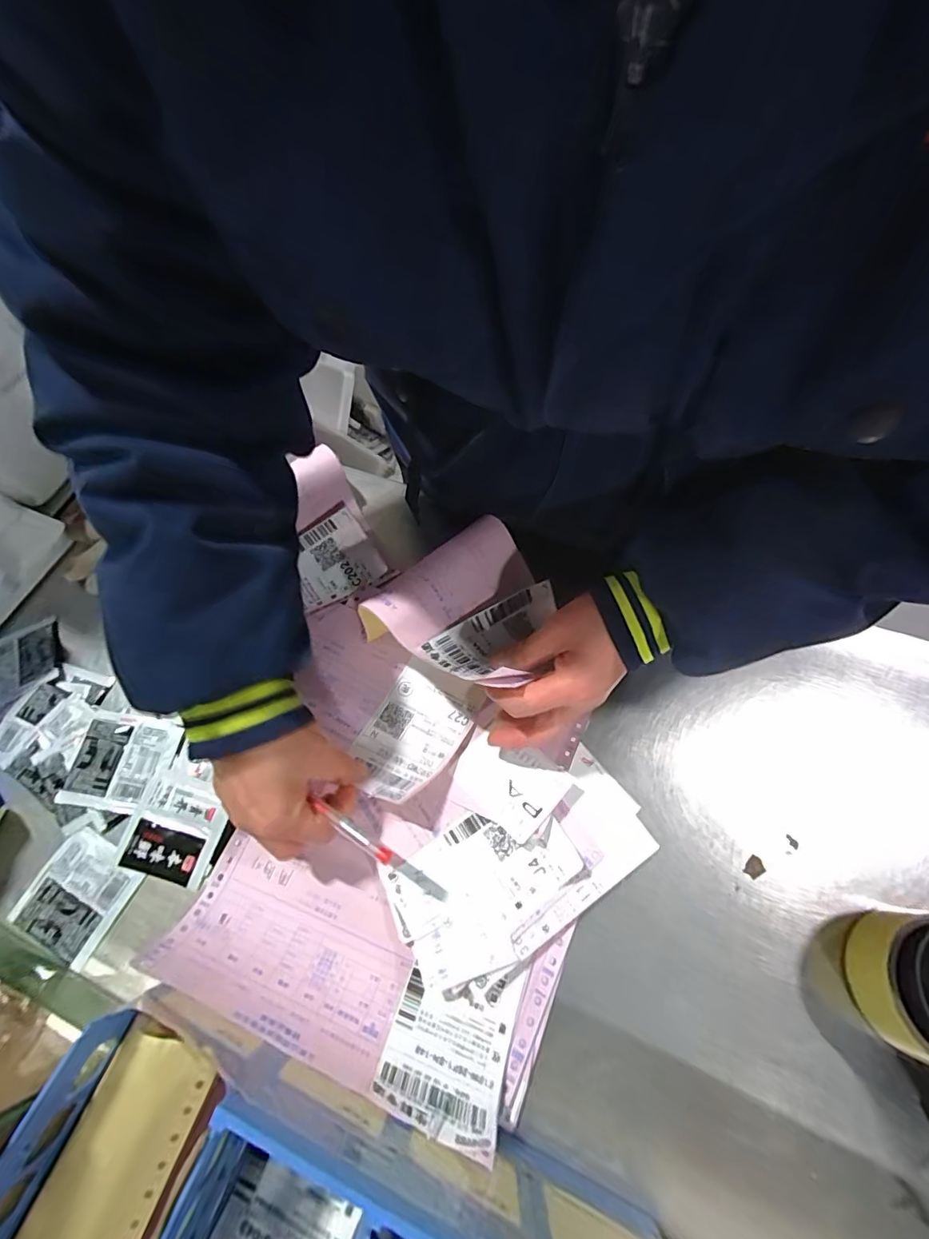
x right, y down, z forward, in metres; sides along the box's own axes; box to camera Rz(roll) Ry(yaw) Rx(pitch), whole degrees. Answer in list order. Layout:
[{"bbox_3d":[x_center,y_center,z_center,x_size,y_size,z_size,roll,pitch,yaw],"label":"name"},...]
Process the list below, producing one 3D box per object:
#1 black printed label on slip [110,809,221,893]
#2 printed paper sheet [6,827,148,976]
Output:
[{"bbox_3d":[-0.228,0.175,0.375,0.070,0.005,0.042,10,66,4],"label":"black printed label on slip"},{"bbox_3d":[-0.290,0.206,0.370,0.070,0.007,0.073,24,68,10],"label":"printed paper sheet"}]

